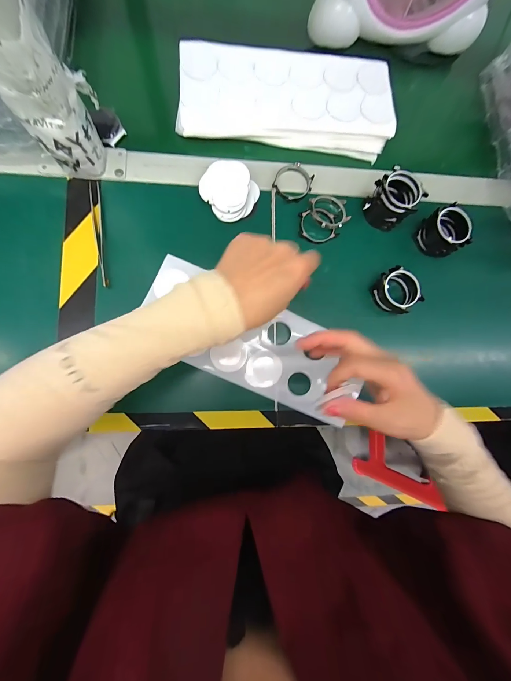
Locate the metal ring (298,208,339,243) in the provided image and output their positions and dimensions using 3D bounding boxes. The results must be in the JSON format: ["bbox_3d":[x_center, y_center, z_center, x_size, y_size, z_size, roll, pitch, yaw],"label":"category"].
[{"bbox_3d":[0.080,-0.148,0.347,0.052,0.009,0.046,-12,85,-8],"label":"metal ring"}]

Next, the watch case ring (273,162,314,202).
[{"bbox_3d":[0.049,-0.205,0.348,0.046,0.004,0.050,1,83,-6],"label":"watch case ring"}]

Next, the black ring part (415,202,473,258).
[{"bbox_3d":[0.241,-0.138,0.341,0.044,0.037,0.055,-23,89,-7],"label":"black ring part"}]

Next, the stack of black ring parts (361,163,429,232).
[{"bbox_3d":[0.168,-0.172,0.332,0.056,0.043,0.052,-43,89,-9],"label":"stack of black ring parts"}]

